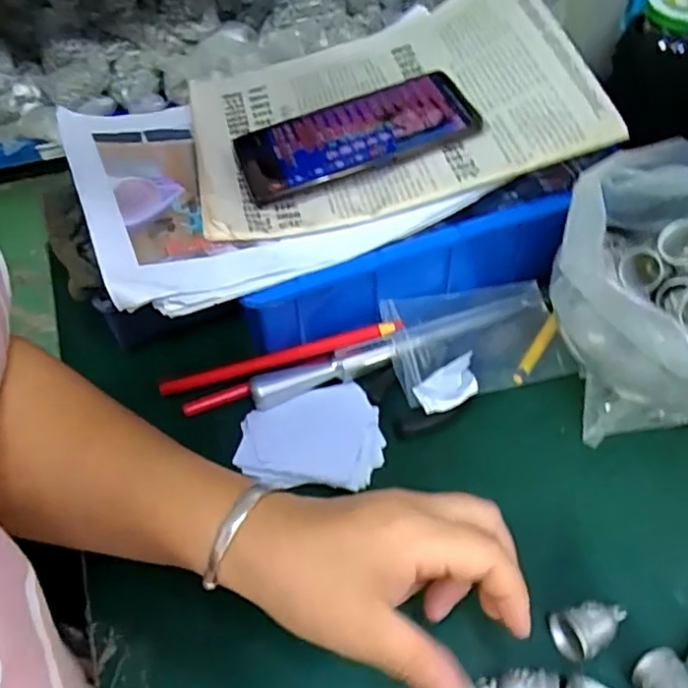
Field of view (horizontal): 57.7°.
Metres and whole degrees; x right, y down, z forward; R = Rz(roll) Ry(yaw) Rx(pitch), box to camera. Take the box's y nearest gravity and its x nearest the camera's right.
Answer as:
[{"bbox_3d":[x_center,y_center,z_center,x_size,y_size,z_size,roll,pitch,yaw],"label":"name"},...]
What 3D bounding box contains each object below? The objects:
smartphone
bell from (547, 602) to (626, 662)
[{"bbox_3d":[0.005,-0.148,0.432,0.159,0.012,0.077,-20,56,-3],"label":"smartphone"},{"bbox_3d":[0.125,0.142,0.315,0.037,0.021,0.023,-22,53,-17],"label":"bell"}]

